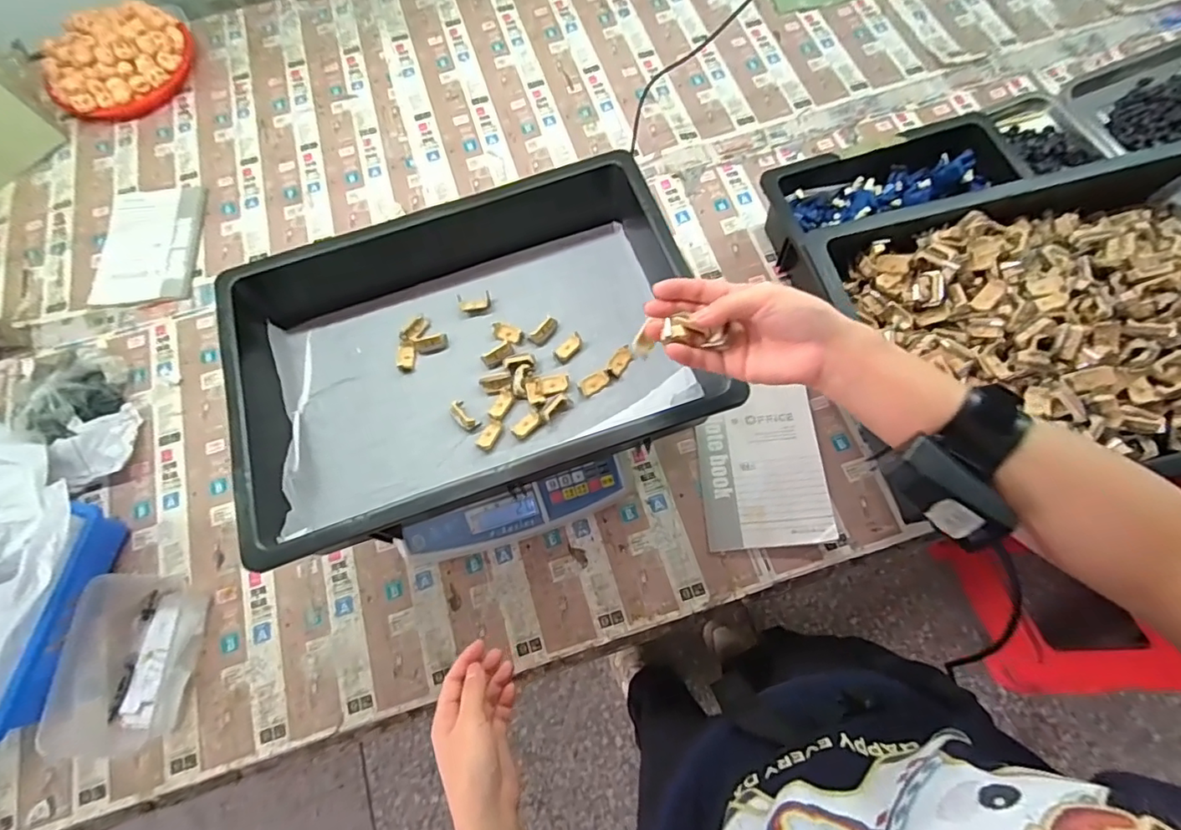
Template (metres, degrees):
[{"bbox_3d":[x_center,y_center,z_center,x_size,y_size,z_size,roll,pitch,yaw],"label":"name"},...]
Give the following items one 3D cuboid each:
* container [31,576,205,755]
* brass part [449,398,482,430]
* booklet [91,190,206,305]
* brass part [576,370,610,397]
[{"bbox_3d":[-0.514,0.276,0.599,0.131,0.049,0.184,4,70,4],"label":"container"},{"bbox_3d":[-0.133,-0.001,0.559,0.018,0.014,0.038,-41,74,-12],"label":"brass part"},{"bbox_3d":[-0.658,-0.257,0.803,0.146,0.014,0.198,-5,70,0],"label":"booklet"},{"bbox_3d":[0.004,-0.035,0.569,0.034,0.008,0.018,-33,72,-9],"label":"brass part"}]

